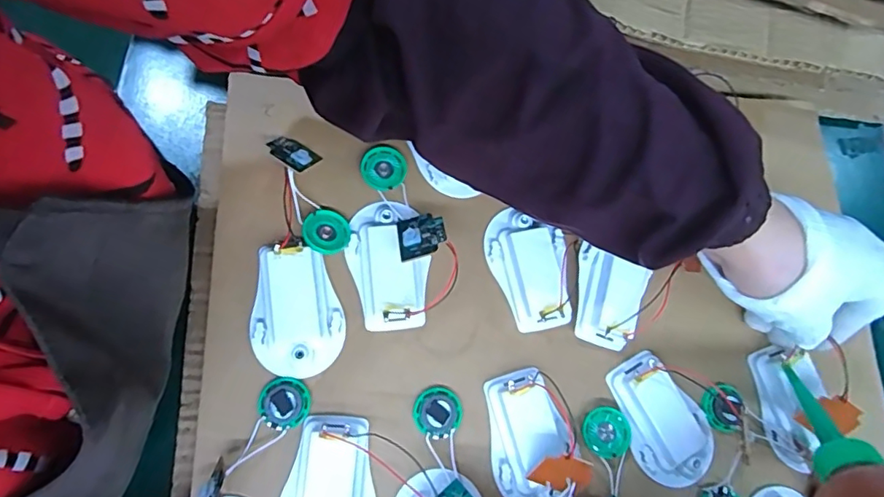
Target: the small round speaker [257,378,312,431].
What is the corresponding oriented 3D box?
[{"bbox_3d":[-0.090,0.088,0.301,0.027,0.009,0.027,1,70,-2],"label":"small round speaker"}]

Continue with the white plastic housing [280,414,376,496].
[{"bbox_3d":[-0.062,0.134,0.291,0.050,0.025,0.080,6,70,0],"label":"white plastic housing"}]

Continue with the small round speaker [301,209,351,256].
[{"bbox_3d":[-0.071,-0.010,0.326,0.029,0.008,0.029,11,61,-20],"label":"small round speaker"}]

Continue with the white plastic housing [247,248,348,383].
[{"bbox_3d":[-0.085,0.037,0.310,0.053,0.022,0.071,-4,70,-3],"label":"white plastic housing"}]

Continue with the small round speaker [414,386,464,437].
[{"bbox_3d":[-0.002,0.096,0.311,0.028,0.007,0.028,1,70,-2],"label":"small round speaker"}]

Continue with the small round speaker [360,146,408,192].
[{"bbox_3d":[-0.038,-0.051,0.341,0.029,0.007,0.028,1,70,-2],"label":"small round speaker"}]

